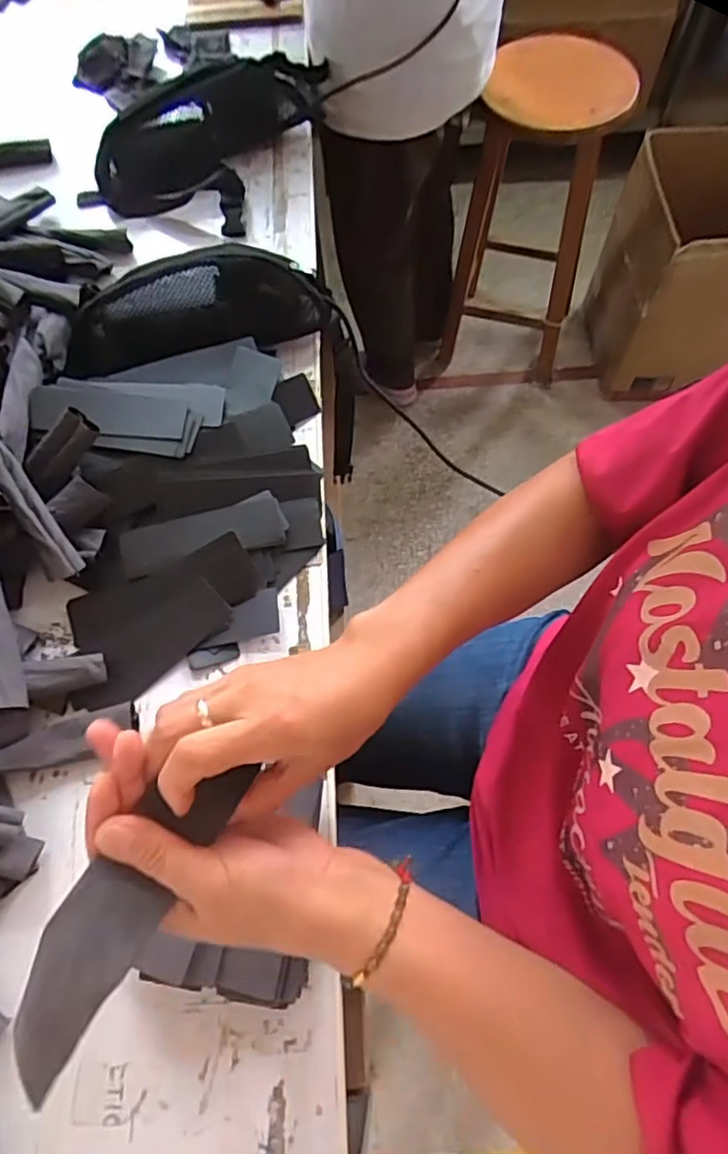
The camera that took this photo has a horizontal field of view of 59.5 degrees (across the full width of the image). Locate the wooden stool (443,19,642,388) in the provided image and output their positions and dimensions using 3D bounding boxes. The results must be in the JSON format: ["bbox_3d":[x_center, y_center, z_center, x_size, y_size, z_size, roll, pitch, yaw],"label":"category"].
[{"bbox_3d":[0.355,-0.770,1.397,0.299,0.669,0.344,14,68,9],"label":"wooden stool"}]

